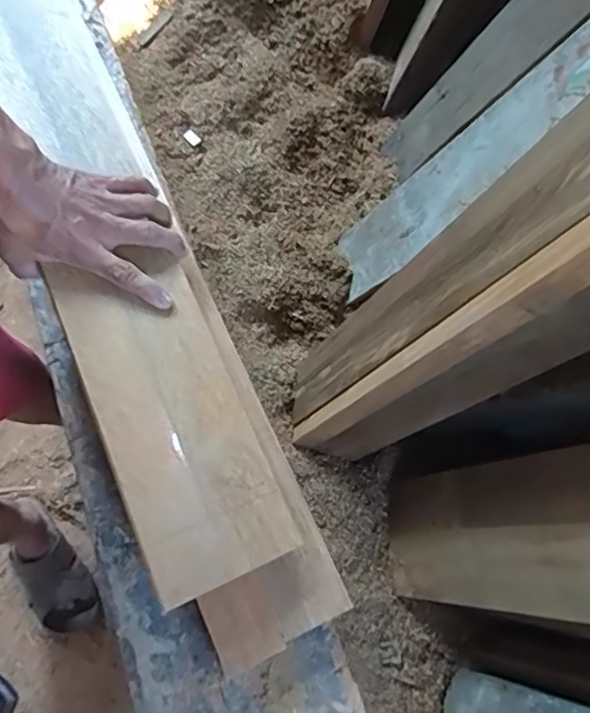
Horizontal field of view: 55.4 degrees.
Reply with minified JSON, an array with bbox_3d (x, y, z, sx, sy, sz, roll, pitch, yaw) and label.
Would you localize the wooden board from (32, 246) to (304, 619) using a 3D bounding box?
[{"bbox_3d":[-0.109,0.045,0.481,0.122,0.009,0.292,-18,72,-26],"label":"wooden board"}]

